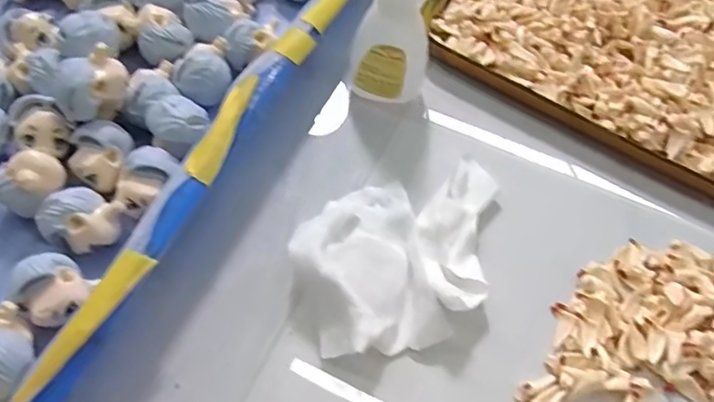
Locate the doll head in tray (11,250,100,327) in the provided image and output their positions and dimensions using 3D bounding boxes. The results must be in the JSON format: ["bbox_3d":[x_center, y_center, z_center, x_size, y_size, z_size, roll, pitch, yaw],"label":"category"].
[{"bbox_3d":[-0.105,0.032,0.193,0.024,0.021,0.022,2,60,-3],"label":"doll head in tray"}]

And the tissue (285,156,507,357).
[{"bbox_3d":[0.018,0.018,0.210,0.082,0.018,0.071,-6,61,-7],"label":"tissue"}]

